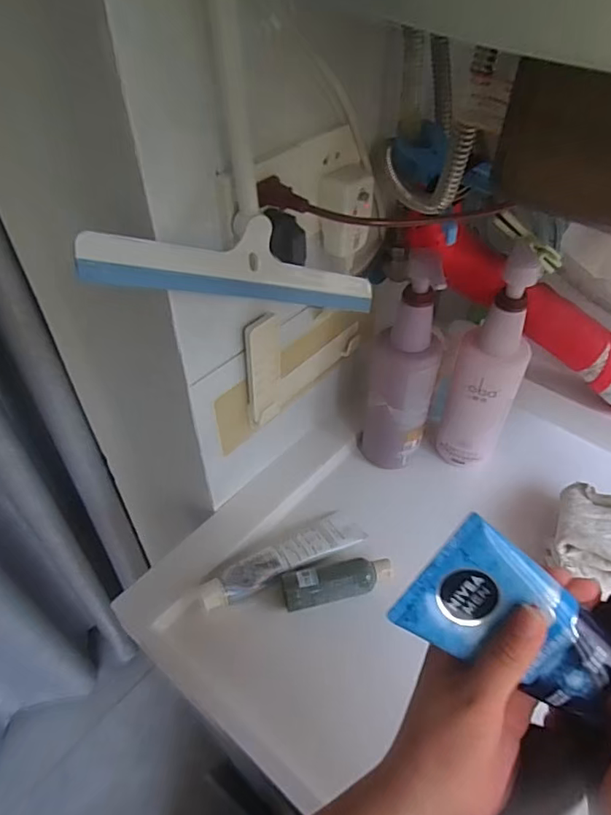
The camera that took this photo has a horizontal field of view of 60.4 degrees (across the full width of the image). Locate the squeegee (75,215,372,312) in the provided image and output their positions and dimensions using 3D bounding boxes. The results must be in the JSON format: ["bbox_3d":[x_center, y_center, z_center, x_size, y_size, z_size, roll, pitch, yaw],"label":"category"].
[{"bbox_3d":[-0.045,-0.110,0.410,0.258,0.061,0.027,-4,40,-40],"label":"squeegee"}]

